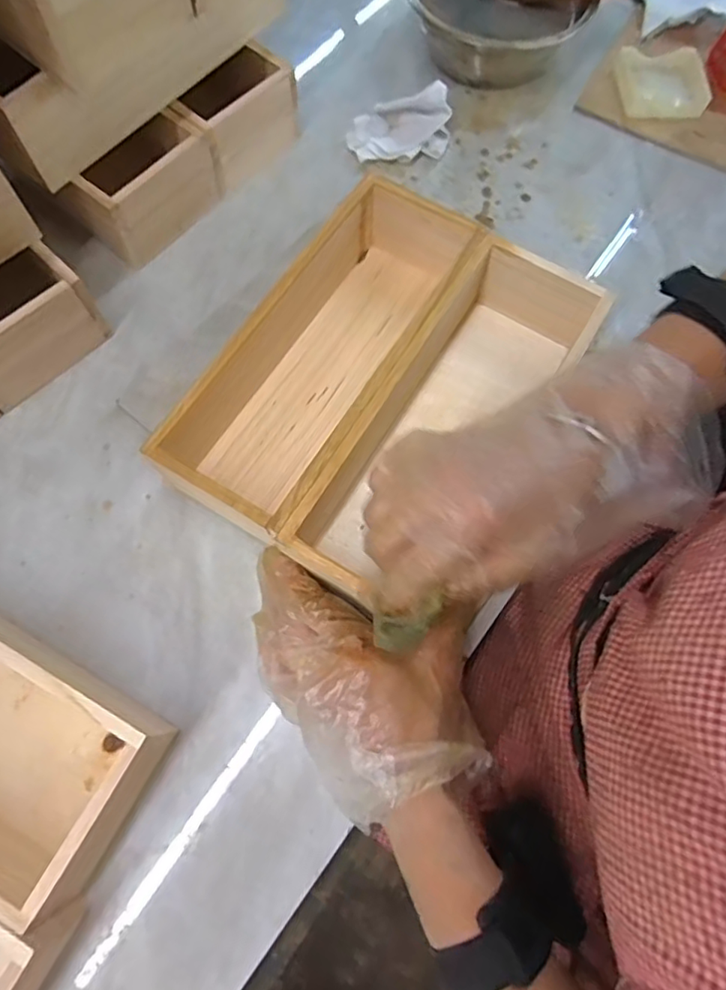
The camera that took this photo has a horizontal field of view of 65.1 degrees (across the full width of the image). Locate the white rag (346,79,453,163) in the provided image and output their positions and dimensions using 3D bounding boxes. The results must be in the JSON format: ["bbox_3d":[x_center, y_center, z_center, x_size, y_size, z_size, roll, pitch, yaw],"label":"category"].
[{"bbox_3d":[0.033,-0.335,0.507,0.092,0.044,0.064,1,70,-1],"label":"white rag"}]

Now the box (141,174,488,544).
[{"bbox_3d":[-0.023,-0.095,0.404,0.097,0.077,0.259,30,72,9],"label":"box"}]

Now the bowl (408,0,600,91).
[{"bbox_3d":[0.129,-0.458,0.540,0.157,0.065,0.157,0,70,-1],"label":"bowl"}]

